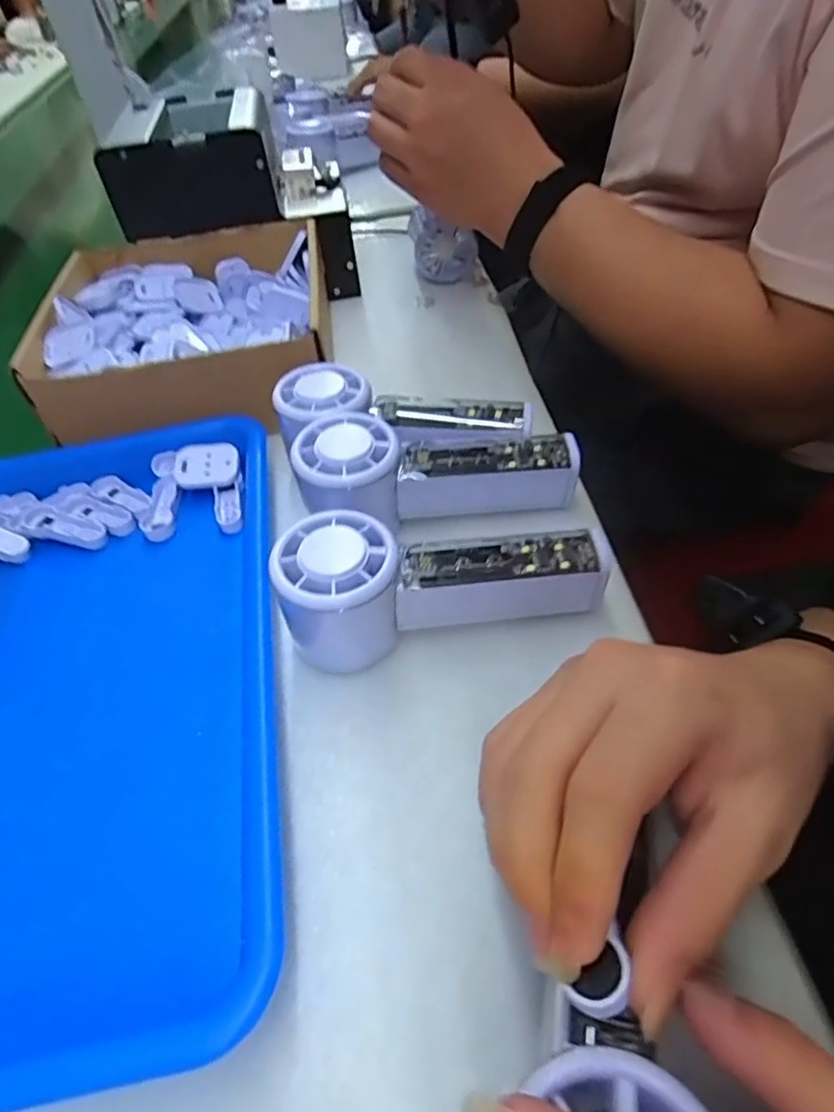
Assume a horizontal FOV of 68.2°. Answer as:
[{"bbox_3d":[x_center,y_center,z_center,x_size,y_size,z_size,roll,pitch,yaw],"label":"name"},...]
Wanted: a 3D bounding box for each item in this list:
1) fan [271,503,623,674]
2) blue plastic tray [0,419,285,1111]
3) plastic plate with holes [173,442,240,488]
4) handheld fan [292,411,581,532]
[{"bbox_3d":[0.014,0.009,0.299,0.155,0.058,0.056,-10,48,-2],"label":"fan"},{"bbox_3d":[-0.201,0.058,0.299,0.259,0.026,0.333,-10,49,-5],"label":"blue plastic tray"},{"bbox_3d":[-0.133,-0.058,0.390,0.040,0.004,0.031,-3,68,0],"label":"plastic plate with holes"},{"bbox_3d":[0.013,-0.049,0.350,0.154,0.056,0.055,-11,48,-2],"label":"handheld fan"}]

